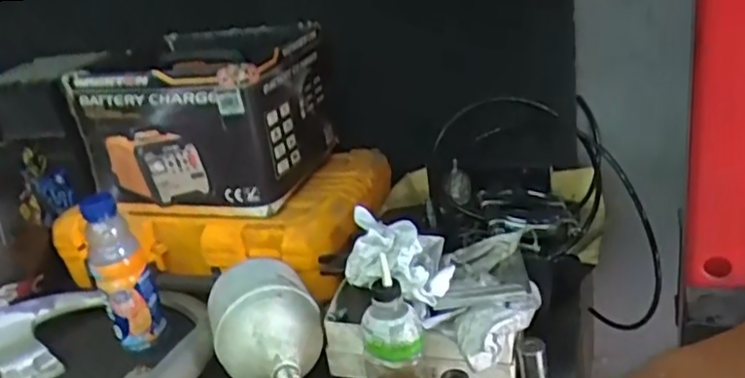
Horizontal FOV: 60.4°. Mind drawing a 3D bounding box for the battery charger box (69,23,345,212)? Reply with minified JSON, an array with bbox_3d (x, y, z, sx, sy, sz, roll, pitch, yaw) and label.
[{"bbox_3d":[-0.224,-0.107,0.925,0.306,0.186,0.241,0,26,21],"label":"battery charger box"}]

